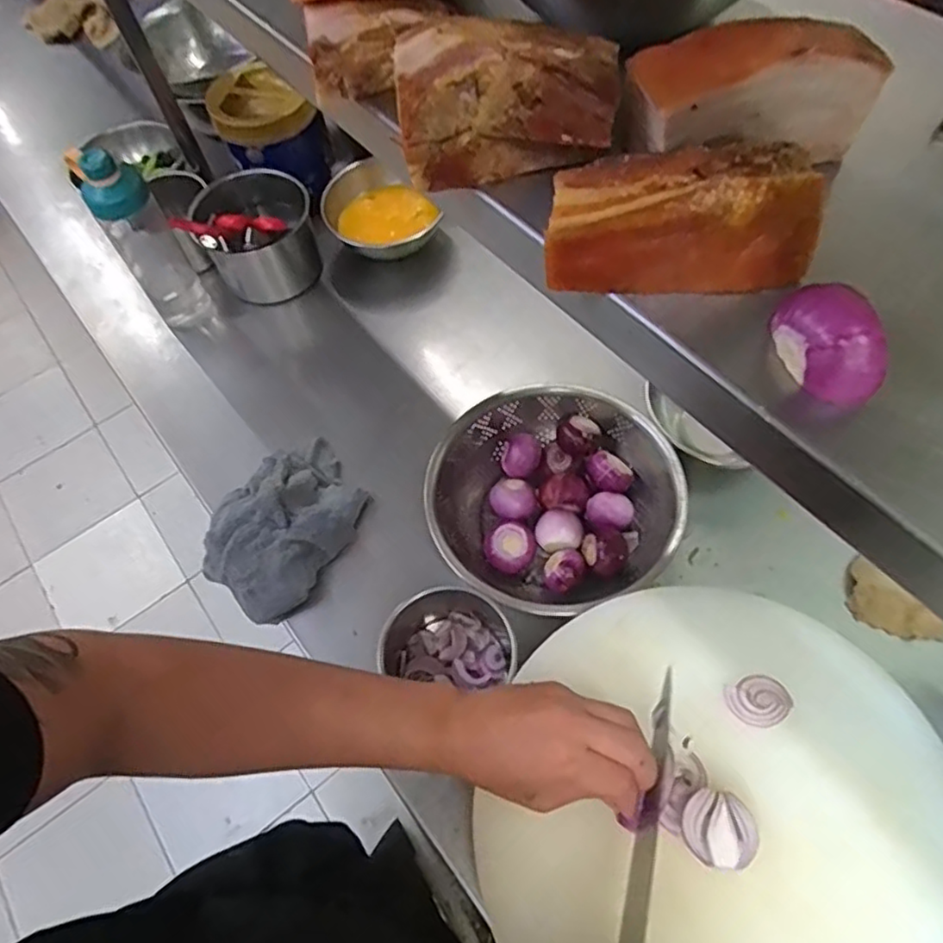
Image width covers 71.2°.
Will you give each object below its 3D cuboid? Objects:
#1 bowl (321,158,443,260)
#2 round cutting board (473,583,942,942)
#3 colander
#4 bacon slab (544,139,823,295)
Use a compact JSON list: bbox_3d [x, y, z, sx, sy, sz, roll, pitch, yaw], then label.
[{"bbox_3d":[-0.123,-0.355,0.936,0.162,0.076,0.131,23,66,16],"label":"bowl"},{"bbox_3d":[0.188,0.255,0.487,0.328,0.036,0.336,-2,62,3],"label":"round cutting board"},{"bbox_3d":[0.087,0.025,0.686,0.243,0.112,0.238,-2,62,3],"label":"colander"},{"bbox_3d":[0.079,-0.094,0.249,0.096,0.042,0.029,2,62,5],"label":"bacon slab"}]

